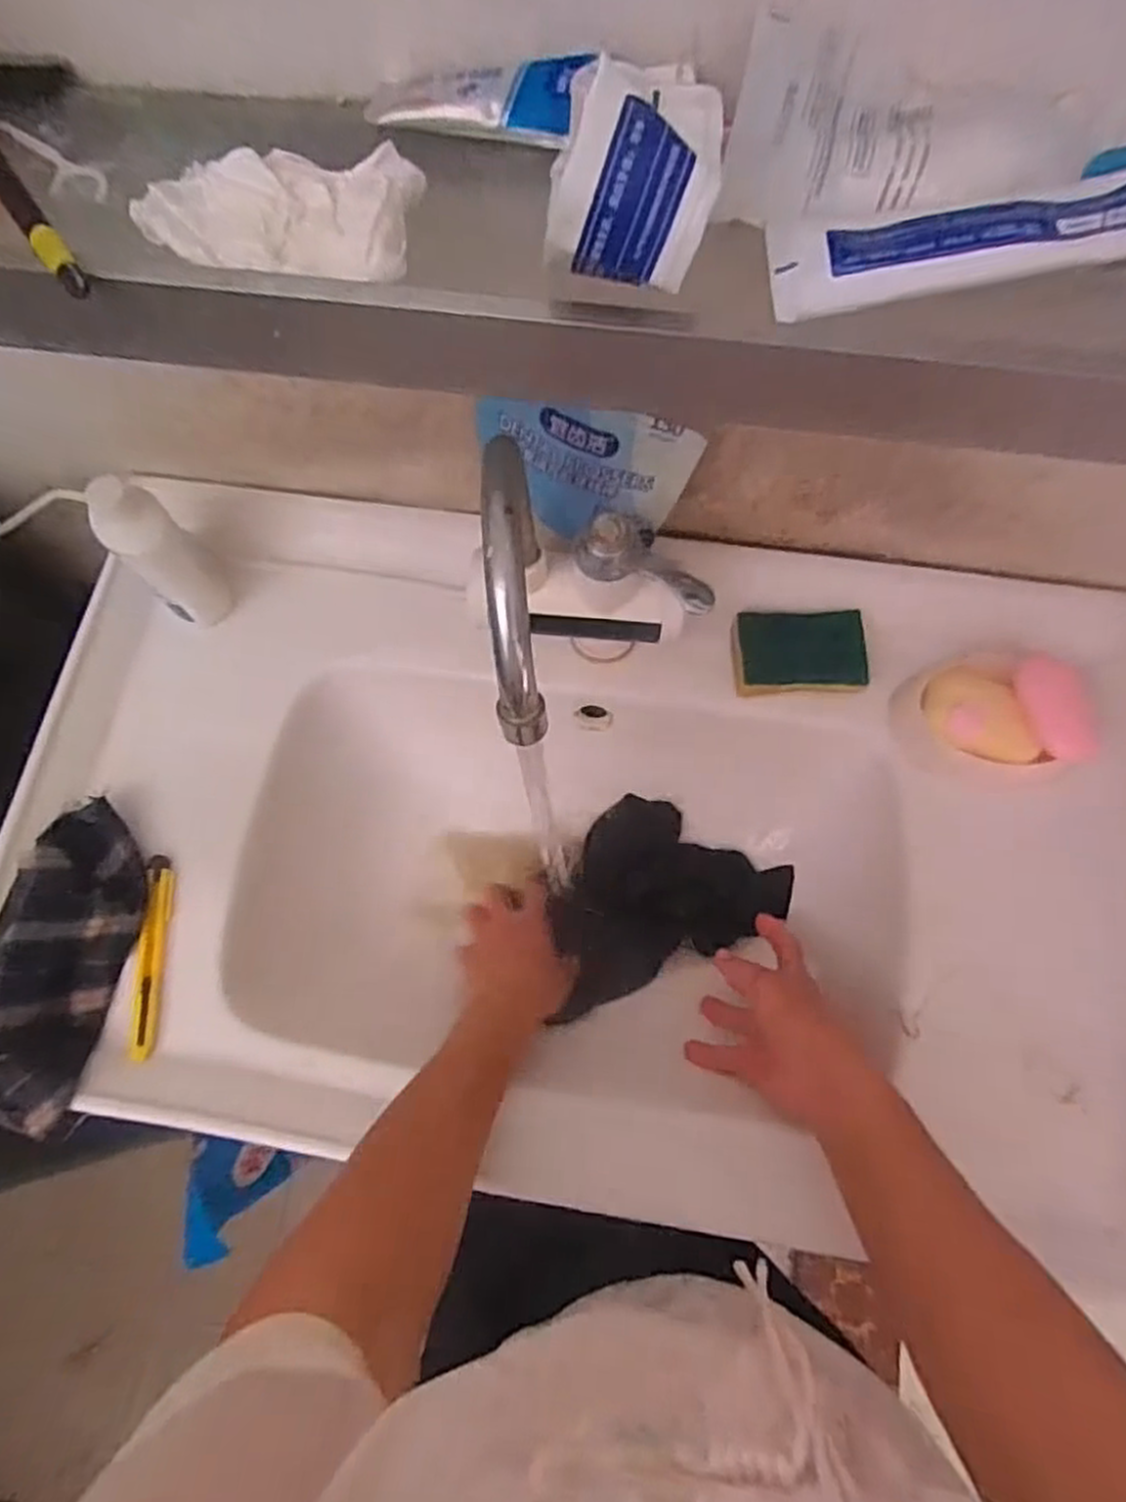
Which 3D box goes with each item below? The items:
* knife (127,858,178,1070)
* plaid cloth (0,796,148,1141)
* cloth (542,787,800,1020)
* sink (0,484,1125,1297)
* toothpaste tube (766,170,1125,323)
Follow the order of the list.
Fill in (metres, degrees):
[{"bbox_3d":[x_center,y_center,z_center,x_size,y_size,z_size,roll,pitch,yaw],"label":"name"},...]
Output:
[{"bbox_3d":[-0.290,0.143,0.542,0.019,0.005,0.139,5,67,-24],"label":"knife"},{"bbox_3d":[-0.352,0.141,0.531,0.101,0.050,0.212,9,73,5],"label":"plaid cloth"},{"bbox_3d":[0.079,0.113,0.653,0.201,0.031,0.142,-24,72,-5],"label":"cloth"},{"bbox_3d":[0.005,0.070,0.616,0.822,0.160,0.484,9,72,5],"label":"sink"},{"bbox_3d":[0.156,-0.188,0.269,0.157,0.033,0.044,-6,72,1],"label":"toothpaste tube"}]

